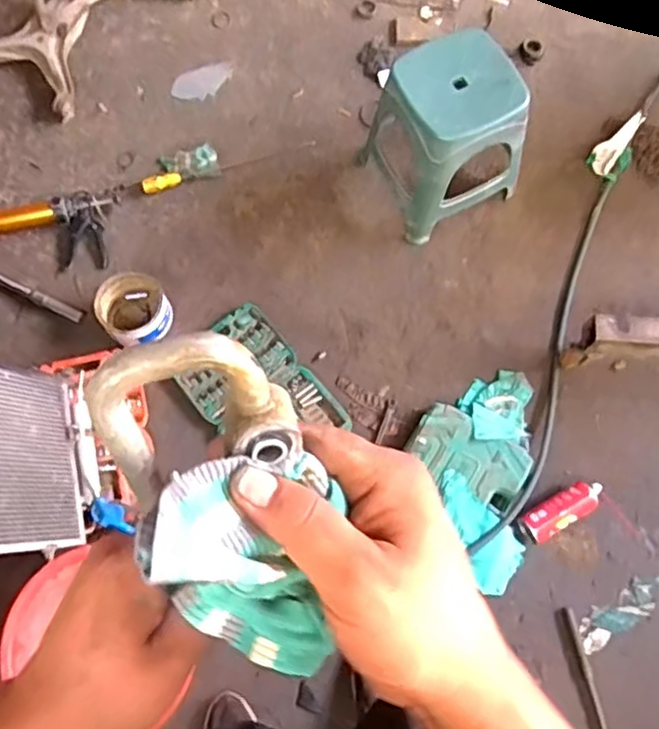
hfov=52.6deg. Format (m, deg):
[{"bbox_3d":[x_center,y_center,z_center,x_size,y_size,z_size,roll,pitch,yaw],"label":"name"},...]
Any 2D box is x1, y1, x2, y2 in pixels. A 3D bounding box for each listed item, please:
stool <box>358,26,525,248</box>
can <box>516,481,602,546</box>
[{"bbox_3d":[0.259,-0.515,1.530,0.282,0.341,0.291,-28,76,-6],"label":"stool"},{"bbox_3d":[0.495,0.313,1.425,0.195,0.058,0.074,-30,74,-8],"label":"can"}]

